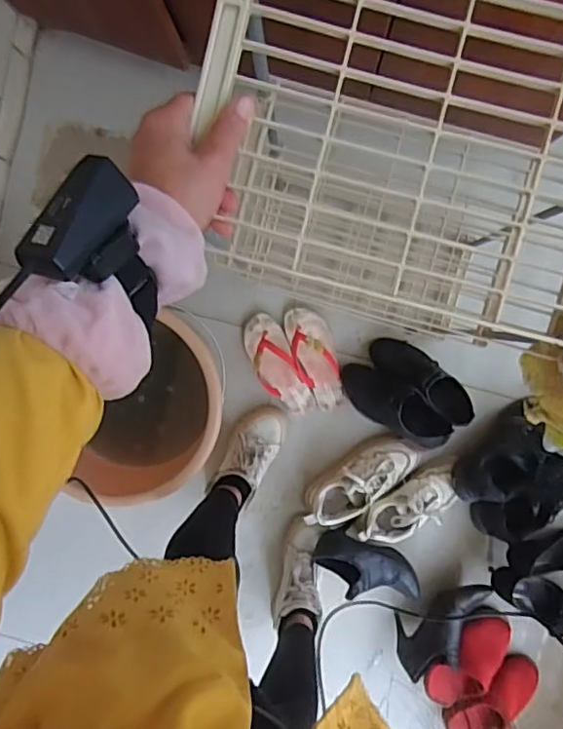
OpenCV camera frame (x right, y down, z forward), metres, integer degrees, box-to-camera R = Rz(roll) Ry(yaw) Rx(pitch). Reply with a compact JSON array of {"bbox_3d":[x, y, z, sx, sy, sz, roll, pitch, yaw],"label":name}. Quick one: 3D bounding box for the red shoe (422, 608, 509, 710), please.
[{"bbox_3d":[0.405,0.637,1.240,0.118,0.059,0.246,26,95,-1],"label":"red shoe"}]

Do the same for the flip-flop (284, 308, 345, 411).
[{"bbox_3d":[0.075,-0.011,1.214,0.085,0.041,0.231,-23,94,4],"label":"flip-flop"}]

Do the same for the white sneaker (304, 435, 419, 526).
[{"bbox_3d":[0.164,0.246,1.213,0.260,0.094,0.113,-43,92,5],"label":"white sneaker"}]

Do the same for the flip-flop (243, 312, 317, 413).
[{"bbox_3d":[-0.007,0.004,1.219,0.089,0.038,0.227,-33,93,4],"label":"flip-flop"}]

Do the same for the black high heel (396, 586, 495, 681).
[{"bbox_3d":[0.352,0.562,1.226,0.240,0.082,0.121,-31,93,4],"label":"black high heel"}]

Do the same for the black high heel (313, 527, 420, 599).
[{"bbox_3d":[0.185,0.433,1.199,0.238,0.071,0.109,20,95,0],"label":"black high heel"}]

